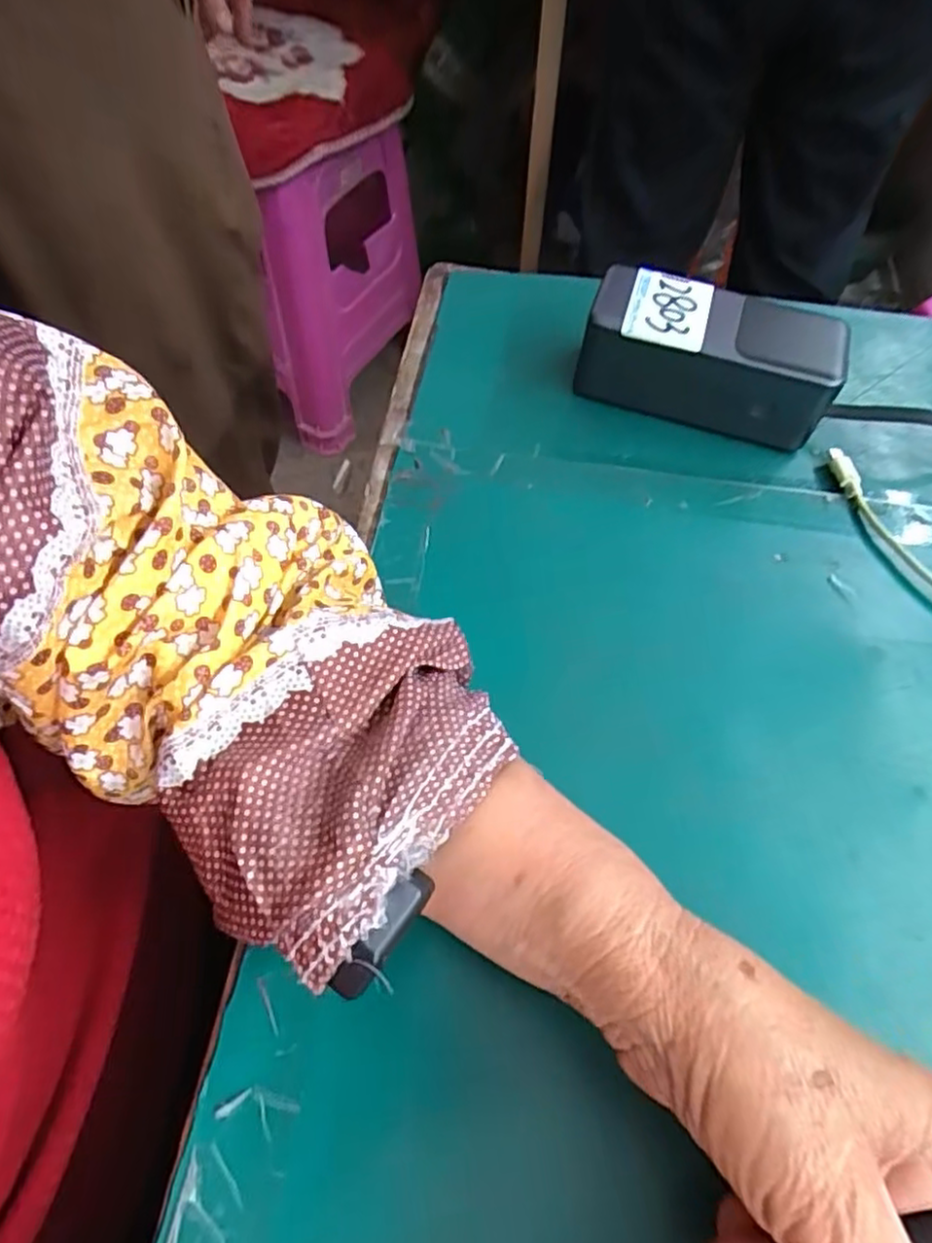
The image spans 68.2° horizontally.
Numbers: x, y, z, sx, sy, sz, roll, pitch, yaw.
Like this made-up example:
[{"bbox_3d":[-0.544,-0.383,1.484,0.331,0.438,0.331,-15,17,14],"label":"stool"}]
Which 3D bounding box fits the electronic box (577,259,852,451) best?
[{"bbox_3d":[0.127,-0.137,0.363,0.125,0.055,0.047,19,61,8],"label":"electronic box"}]

